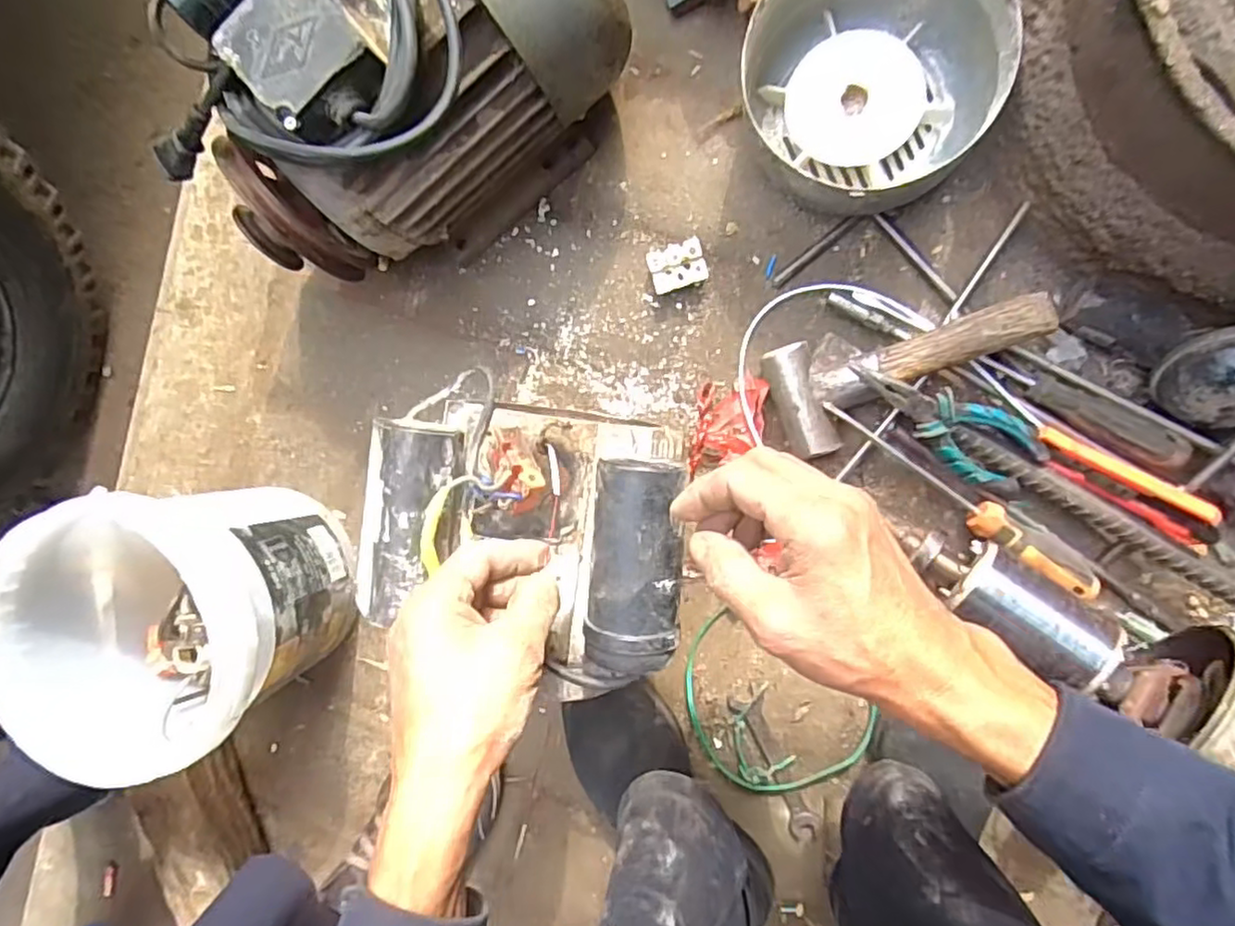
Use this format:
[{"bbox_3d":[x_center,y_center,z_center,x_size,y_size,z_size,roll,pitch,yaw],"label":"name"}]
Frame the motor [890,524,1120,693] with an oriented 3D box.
[{"bbox_3d":[0.285,0.095,0.490,0.159,0.056,0.054,36,99,27],"label":"motor"}]

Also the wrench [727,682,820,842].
[{"bbox_3d":[0.137,0.262,0.577,0.032,0.007,0.141,-23,91,9],"label":"wrench"}]

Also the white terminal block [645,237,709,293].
[{"bbox_3d":[0.050,-0.163,0.550,0.045,0.019,0.037,-13,92,8],"label":"white terminal block"}]

